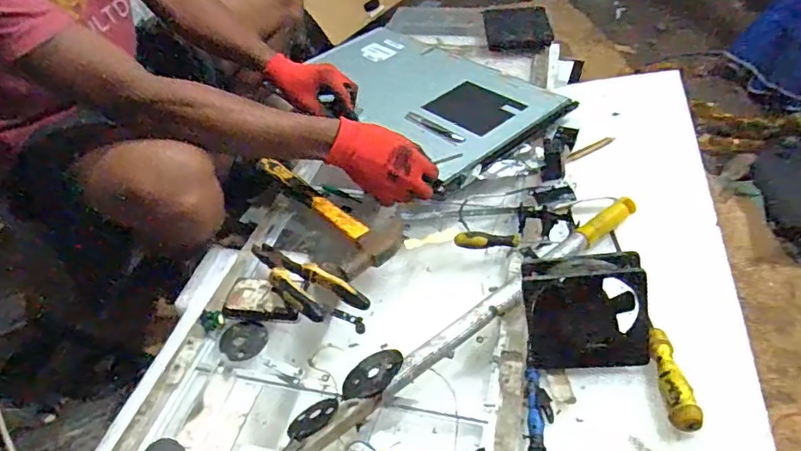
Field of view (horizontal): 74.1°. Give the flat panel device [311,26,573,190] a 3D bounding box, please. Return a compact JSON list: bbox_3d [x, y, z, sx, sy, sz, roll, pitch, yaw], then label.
[{"bbox_3d":[0.030,-0.263,1.026,0.300,0.021,0.530,-33,48,-26],"label":"flat panel device"}]

